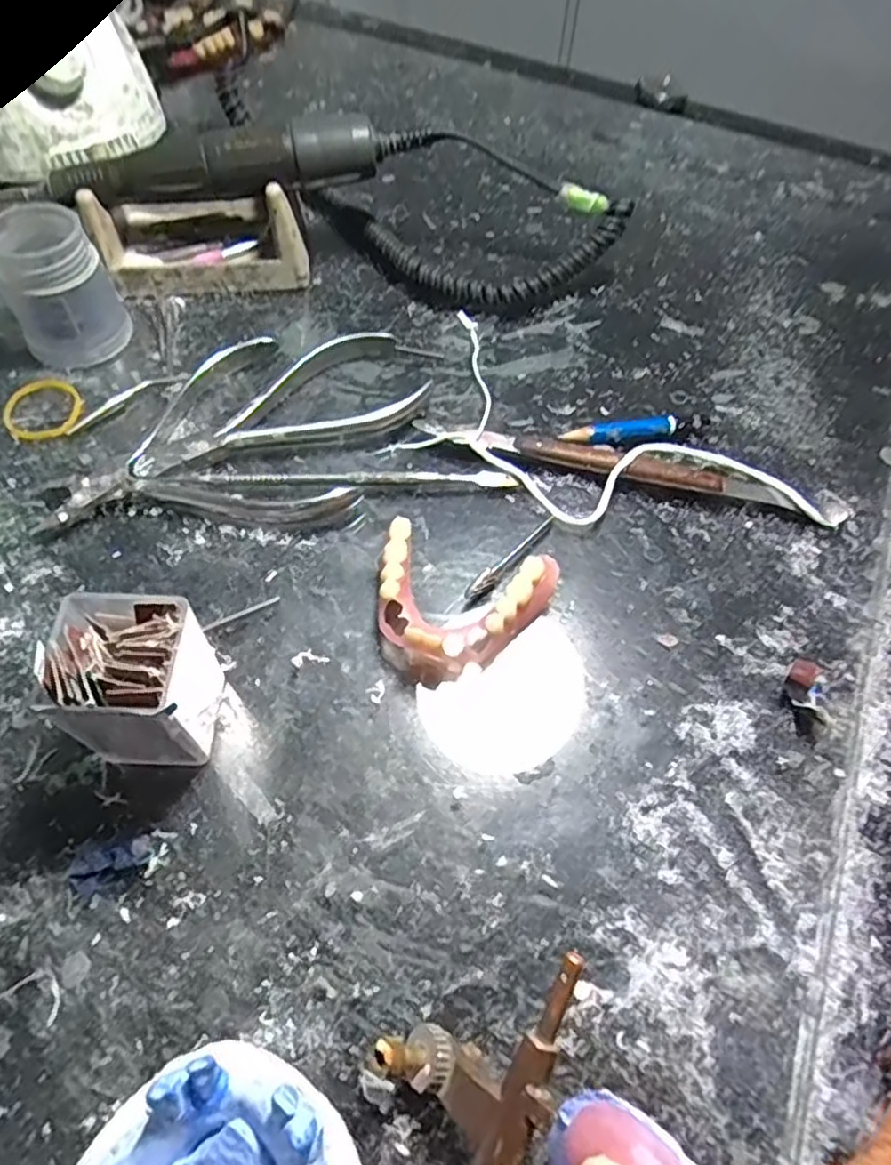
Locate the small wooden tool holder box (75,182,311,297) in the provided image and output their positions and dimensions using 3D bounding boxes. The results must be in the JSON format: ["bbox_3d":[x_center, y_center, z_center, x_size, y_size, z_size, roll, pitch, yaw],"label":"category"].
[{"bbox_3d":[-0.115,-0.170,0.332,0.095,0.041,0.050,-4,59,-6],"label":"small wooden tool holder box"}]

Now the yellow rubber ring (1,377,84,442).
[{"bbox_3d":[-0.169,-0.074,0.291,0.032,0.004,0.035,2,58,-3],"label":"yellow rubber ring"}]

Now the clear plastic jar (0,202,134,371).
[{"bbox_3d":[-0.162,-0.125,0.296,0.040,0.049,0.039,2,58,-3],"label":"clear plastic jar"}]

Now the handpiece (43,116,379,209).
[{"bbox_3d":[-0.103,-0.188,0.310,0.143,0.025,0.021,-5,59,-7],"label":"handpiece"}]

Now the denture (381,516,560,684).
[{"bbox_3d":[0.004,0.010,0.242,0.060,0.018,0.053,14,58,5],"label":"denture"}]

